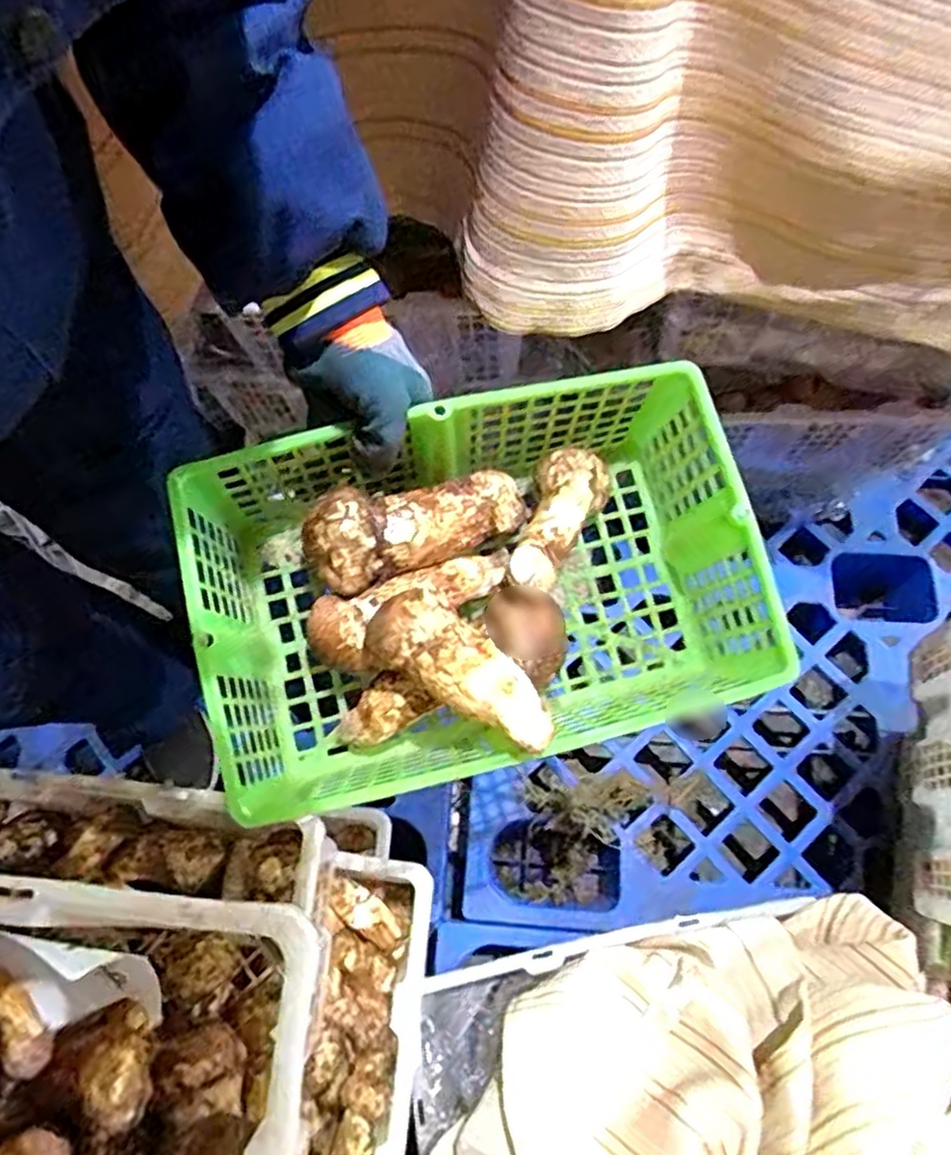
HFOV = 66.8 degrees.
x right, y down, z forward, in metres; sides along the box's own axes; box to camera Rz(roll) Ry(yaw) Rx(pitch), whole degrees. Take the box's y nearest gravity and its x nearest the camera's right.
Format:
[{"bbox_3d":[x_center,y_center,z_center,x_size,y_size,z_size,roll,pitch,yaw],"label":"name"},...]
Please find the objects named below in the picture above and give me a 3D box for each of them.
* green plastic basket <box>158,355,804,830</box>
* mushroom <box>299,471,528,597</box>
[{"bbox_3d":[0.005,0.009,0.473,0.335,0.139,0.205,-17,69,-7],"label":"green plastic basket"},{"bbox_3d":[-0.040,-0.040,0.480,0.145,0.049,0.052,-26,71,-10],"label":"mushroom"}]

